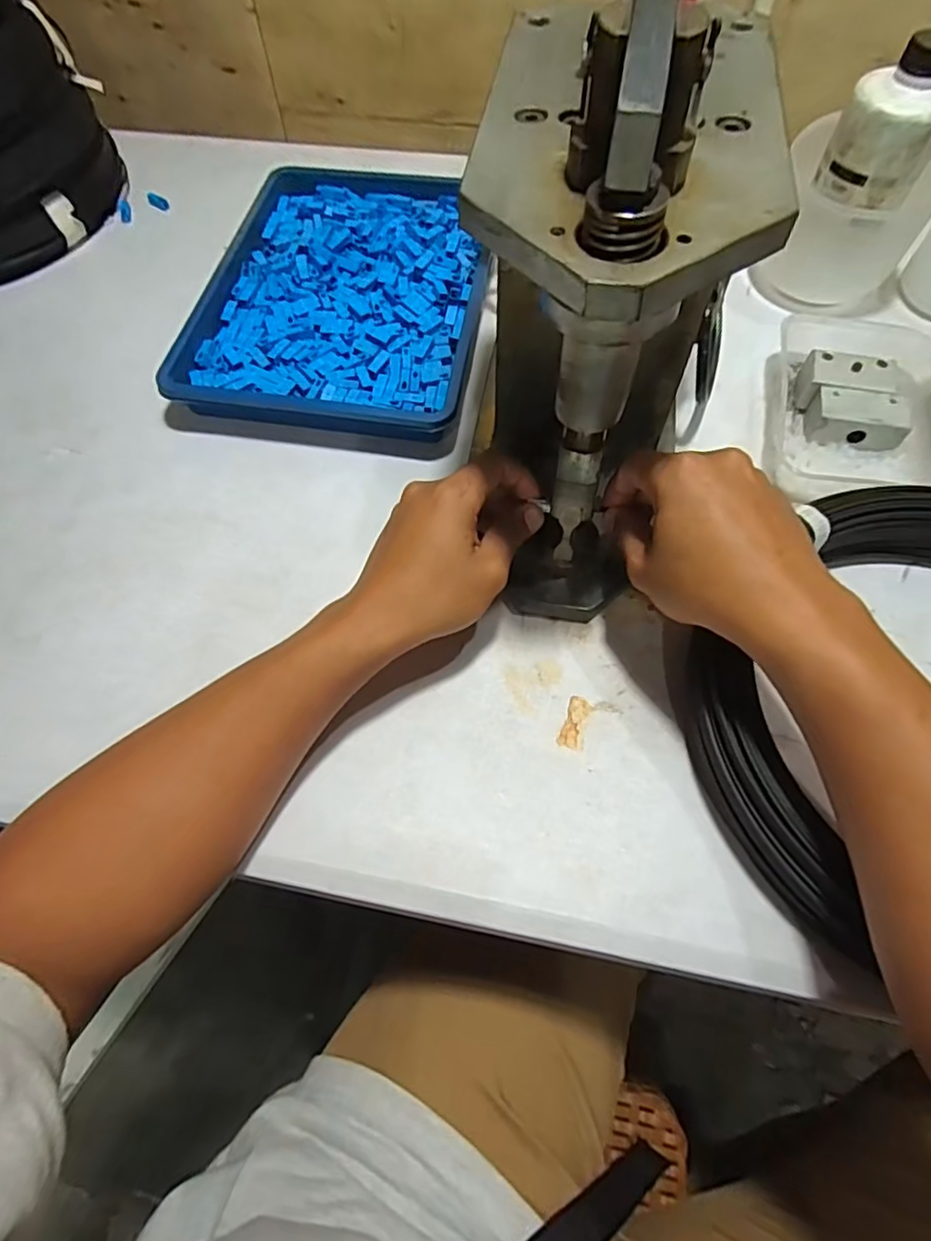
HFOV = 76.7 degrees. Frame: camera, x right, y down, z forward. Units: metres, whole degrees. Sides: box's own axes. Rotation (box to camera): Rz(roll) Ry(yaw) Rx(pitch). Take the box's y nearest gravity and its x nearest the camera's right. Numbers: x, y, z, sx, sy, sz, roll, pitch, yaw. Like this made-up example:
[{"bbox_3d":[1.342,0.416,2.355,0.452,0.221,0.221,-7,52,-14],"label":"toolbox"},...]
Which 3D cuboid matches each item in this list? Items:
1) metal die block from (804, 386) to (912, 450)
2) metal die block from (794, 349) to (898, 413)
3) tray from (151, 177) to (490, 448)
[{"bbox_3d":[0.299,-0.153,0.450,0.063,0.029,0.037,12,64,7],"label":"metal die block"},{"bbox_3d":[0.297,-0.187,0.465,0.064,0.034,0.034,8,63,6],"label":"metal die block"},{"bbox_3d":[-0.100,-0.294,0.530,0.240,0.038,0.318,8,63,6],"label":"tray"}]

